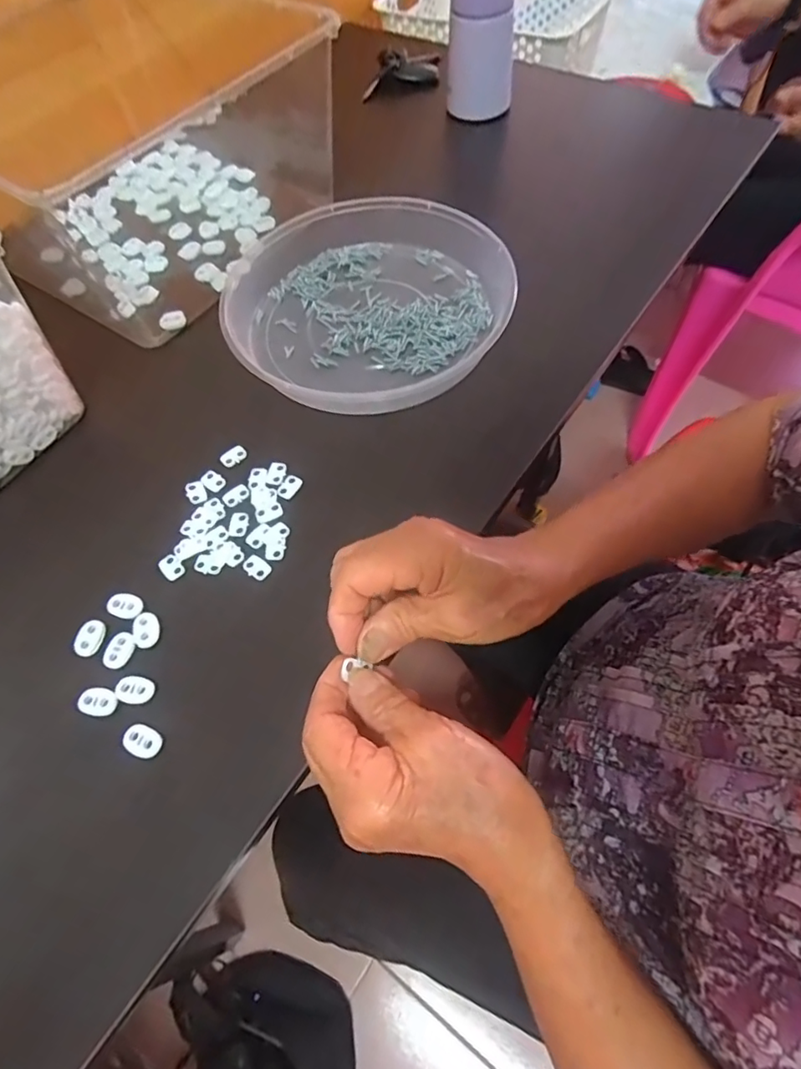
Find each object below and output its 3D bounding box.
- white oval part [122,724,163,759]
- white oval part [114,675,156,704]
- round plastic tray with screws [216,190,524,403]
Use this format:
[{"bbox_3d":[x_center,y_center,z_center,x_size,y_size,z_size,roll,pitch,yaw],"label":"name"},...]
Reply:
[{"bbox_3d":[-0.148,0.117,0.310,0.022,0.004,0.015,24,66,14],"label":"white oval part"},{"bbox_3d":[-0.159,0.093,0.325,0.023,0.004,0.016,10,63,7],"label":"white oval part"},{"bbox_3d":[-0.027,-0.197,0.458,0.230,0.044,0.230,-1,62,2],"label":"round plastic tray with screws"}]

